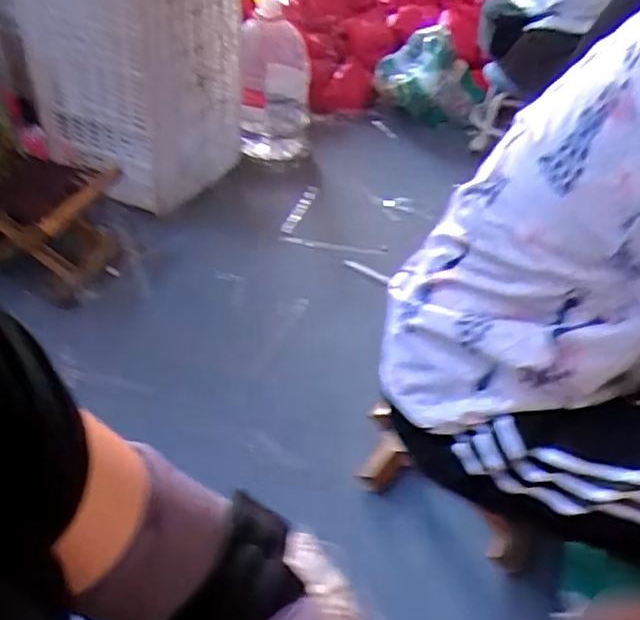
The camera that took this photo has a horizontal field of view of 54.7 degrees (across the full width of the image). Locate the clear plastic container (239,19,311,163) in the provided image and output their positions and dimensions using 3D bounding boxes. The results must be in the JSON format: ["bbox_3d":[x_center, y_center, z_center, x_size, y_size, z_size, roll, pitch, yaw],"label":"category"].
[{"bbox_3d":[-0.130,-0.630,1.800,0.197,0.368,0.228,0,40,-4],"label":"clear plastic container"}]

